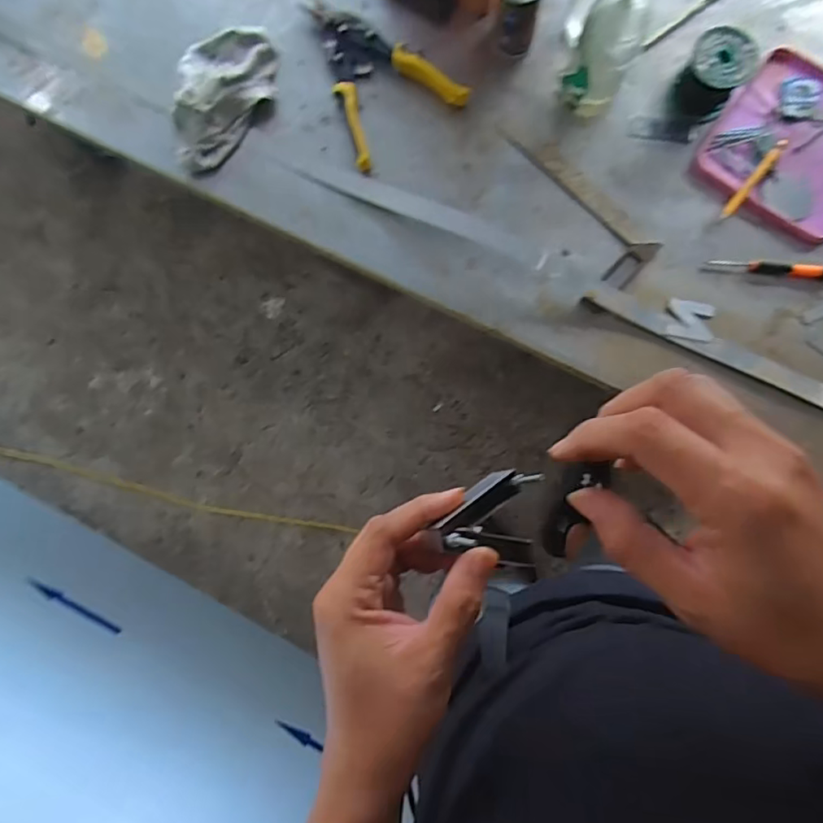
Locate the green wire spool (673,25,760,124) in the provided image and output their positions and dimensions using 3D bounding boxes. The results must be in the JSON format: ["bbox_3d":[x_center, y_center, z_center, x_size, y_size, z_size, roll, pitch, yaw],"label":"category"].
[{"bbox_3d":[0.345,-0.383,0.639,0.066,0.065,0.065,0,86,3],"label":"green wire spool"}]

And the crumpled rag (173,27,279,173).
[{"bbox_3d":[-0.227,-0.382,0.674,0.107,0.042,0.177,7,86,4],"label":"crumpled rag"}]

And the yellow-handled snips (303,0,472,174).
[{"bbox_3d":[-0.043,-0.425,0.679,0.148,0.025,0.216,-27,85,1],"label":"yellow-handled snips"}]

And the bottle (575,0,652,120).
[{"bbox_3d":[0.217,-0.397,0.595,0.061,0.170,0.067,8,87,4],"label":"bottle"}]

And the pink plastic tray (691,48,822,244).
[{"bbox_3d":[0.457,-0.314,0.651,0.187,0.015,0.195,34,89,5],"label":"pink plastic tray"}]

